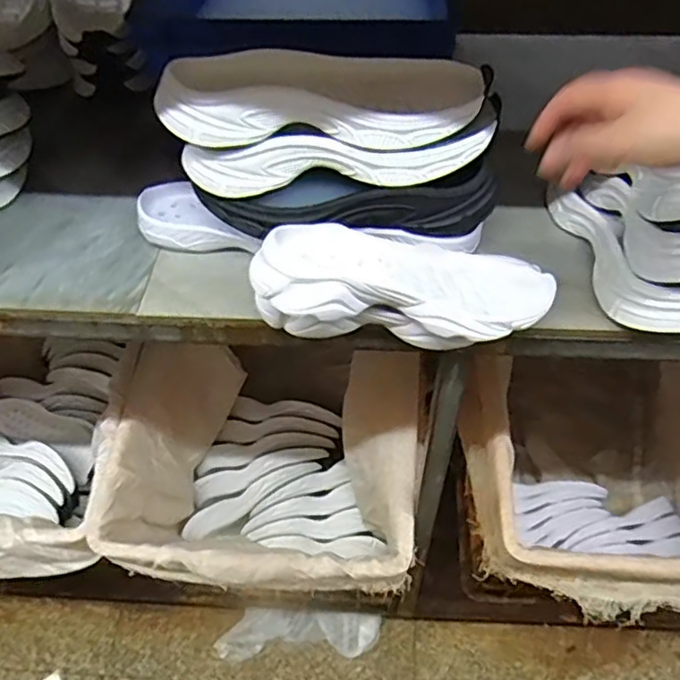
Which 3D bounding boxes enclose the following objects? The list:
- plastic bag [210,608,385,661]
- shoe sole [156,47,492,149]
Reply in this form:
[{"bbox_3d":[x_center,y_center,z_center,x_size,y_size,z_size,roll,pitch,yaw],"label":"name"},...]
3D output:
[{"bbox_3d":[-0.083,0.596,1.282,0.326,0.064,0.096,0,48,-1],"label":"plastic bag"},{"bbox_3d":[-0.014,-0.226,0.580,0.288,0.046,0.095,0,48,-1],"label":"shoe sole"}]

